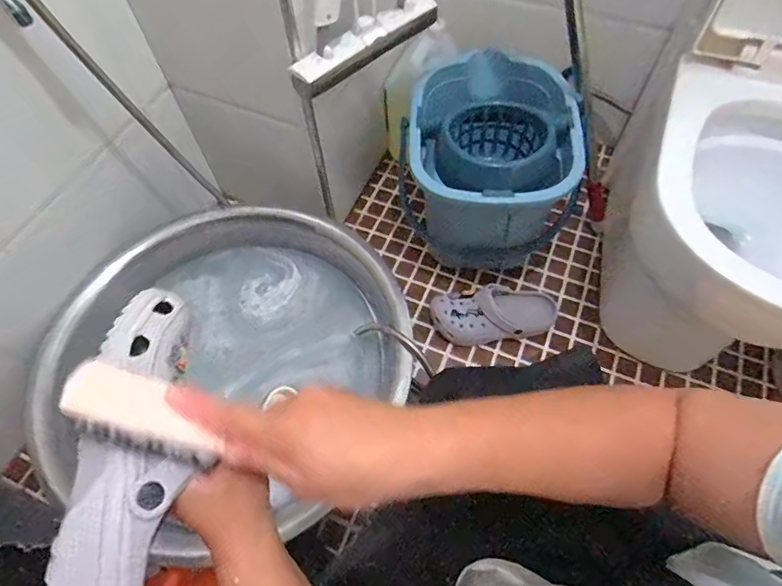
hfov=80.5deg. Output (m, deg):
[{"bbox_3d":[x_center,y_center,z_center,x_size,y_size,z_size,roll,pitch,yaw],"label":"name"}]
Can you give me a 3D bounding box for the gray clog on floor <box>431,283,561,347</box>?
[{"bbox_3d":[0.208,0.041,0.908,0.252,0.083,0.100,-6,61,-2],"label":"gray clog on floor"}]

